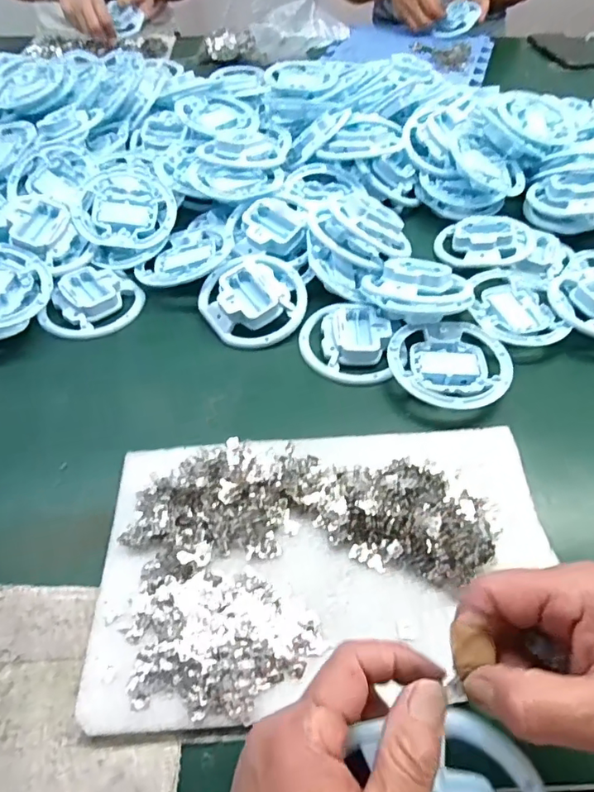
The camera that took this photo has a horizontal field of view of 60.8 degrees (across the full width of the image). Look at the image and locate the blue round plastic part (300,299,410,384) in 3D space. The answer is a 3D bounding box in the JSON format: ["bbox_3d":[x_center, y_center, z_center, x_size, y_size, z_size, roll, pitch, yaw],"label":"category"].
[{"bbox_3d":[0.051,-0.051,0.469,0.093,0.019,0.087,1,51,-1],"label":"blue round plastic part"}]

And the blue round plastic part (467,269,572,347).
[{"bbox_3d":[0.210,-0.087,0.497,0.082,0.016,0.107,-3,52,-4],"label":"blue round plastic part"}]

